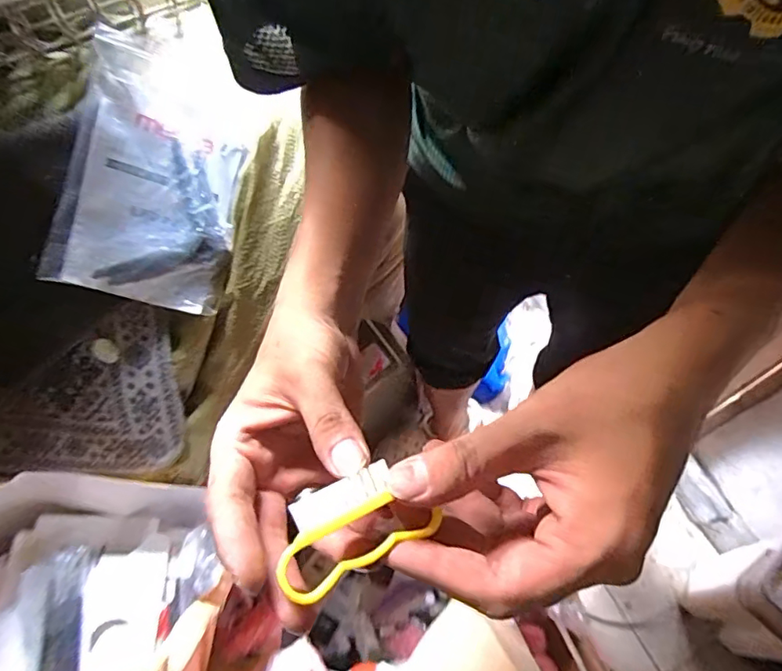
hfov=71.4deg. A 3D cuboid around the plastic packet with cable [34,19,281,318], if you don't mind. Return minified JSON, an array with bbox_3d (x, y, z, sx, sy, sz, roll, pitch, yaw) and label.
[{"bbox_3d":[-0.239,-0.170,0.568,0.166,0.037,0.267,15,89,-16],"label":"plastic packet with cable"}]

